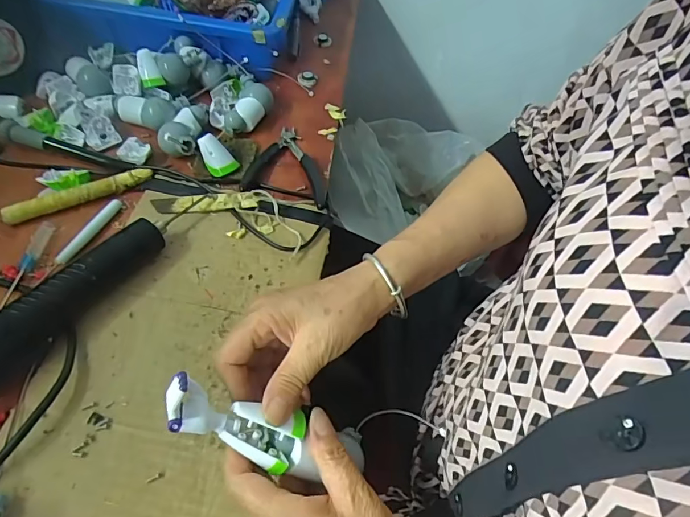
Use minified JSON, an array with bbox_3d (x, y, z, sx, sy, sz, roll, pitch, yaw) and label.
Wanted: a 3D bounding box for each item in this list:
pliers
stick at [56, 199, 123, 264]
[{"bbox_3d":[-0.056,-0.104,0.481,0.085,0.012,0.110,10,54,1],"label":"pliers"},{"bbox_3d":[-0.234,-0.026,0.408,0.011,0.009,0.077,24,56,11],"label":"stick"}]

